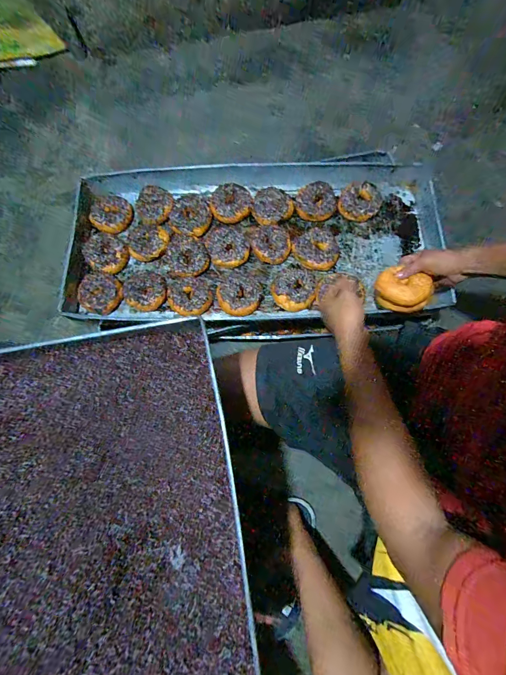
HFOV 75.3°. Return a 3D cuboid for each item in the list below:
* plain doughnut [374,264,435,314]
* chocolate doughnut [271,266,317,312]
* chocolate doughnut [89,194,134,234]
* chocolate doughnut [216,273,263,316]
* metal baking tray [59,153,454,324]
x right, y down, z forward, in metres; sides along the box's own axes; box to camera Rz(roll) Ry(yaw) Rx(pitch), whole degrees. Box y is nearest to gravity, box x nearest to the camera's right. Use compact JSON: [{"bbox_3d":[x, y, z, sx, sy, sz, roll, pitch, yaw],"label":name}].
[{"bbox_3d":[0.295,-0.090,0.656,0.104,0.039,0.077,34,96,29],"label":"plain doughnut"},{"bbox_3d":[0.092,-0.112,0.728,0.092,0.026,0.103,21,78,4],"label":"chocolate doughnut"},{"bbox_3d":[-0.347,-0.302,0.805,0.088,0.028,0.095,0,77,-1],"label":"chocolate doughnut"},{"bbox_3d":[-0.031,-0.098,0.739,0.097,0.023,0.097,0,77,-1],"label":"chocolate doughnut"},{"bbox_3d":[0.000,-0.223,0.770,0.831,0.055,0.441,1,77,-1],"label":"metal baking tray"}]

